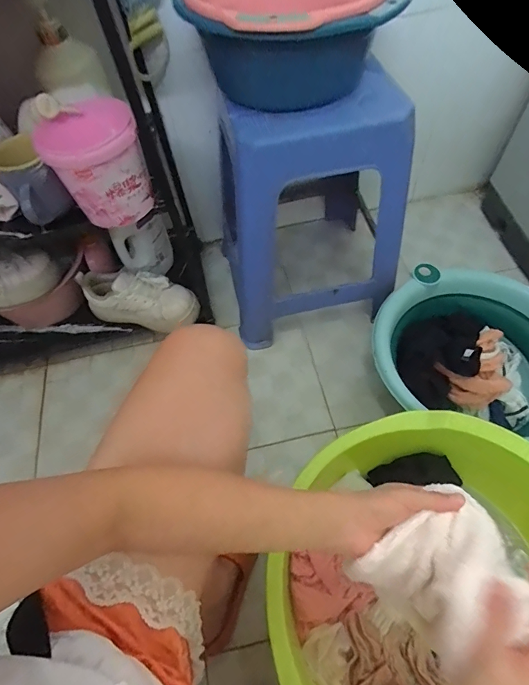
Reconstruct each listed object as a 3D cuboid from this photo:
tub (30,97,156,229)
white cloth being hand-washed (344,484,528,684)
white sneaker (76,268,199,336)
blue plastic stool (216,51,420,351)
[{"bbox_3d":[-0.237,-0.258,0.572,0.128,0.127,0.122,-2,57,4],"label":"tub"},{"bbox_3d":[0.173,0.221,0.370,0.134,0.092,0.113,-35,61,-17],"label":"white cloth being hand-washed"},{"bbox_3d":[-0.268,-0.098,0.820,0.242,0.102,0.098,12,60,12],"label":"white sneaker"},{"bbox_3d":[0.085,-0.238,0.745,0.325,0.423,0.276,-11,57,-2],"label":"blue plastic stool"}]

